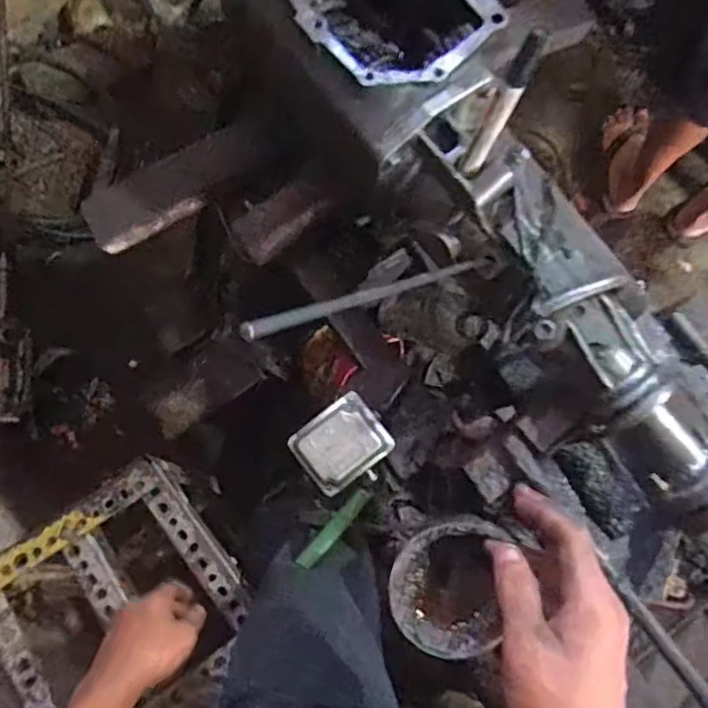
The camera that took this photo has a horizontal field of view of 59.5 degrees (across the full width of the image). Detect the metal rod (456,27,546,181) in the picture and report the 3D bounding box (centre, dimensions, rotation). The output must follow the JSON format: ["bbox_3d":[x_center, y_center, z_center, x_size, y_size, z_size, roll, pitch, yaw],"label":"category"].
[{"bbox_3d":[0.111,-0.184,0.463,0.018,0.132,0.015,33,58,5],"label":"metal rod"}]

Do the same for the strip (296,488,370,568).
[{"bbox_3d":[-0.021,0.182,0.639,0.017,0.011,0.105,41,100,7],"label":"strip"}]

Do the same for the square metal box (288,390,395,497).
[{"bbox_3d":[-0.013,0.090,0.626,0.089,0.028,0.073,-38,81,-9],"label":"square metal box"}]

